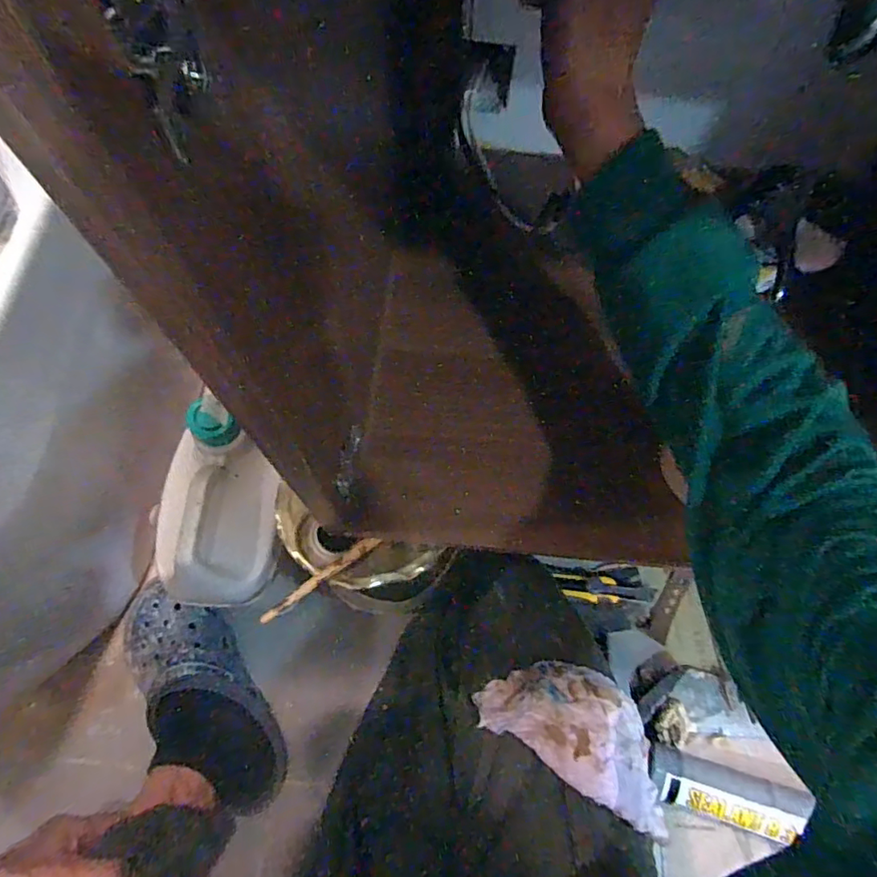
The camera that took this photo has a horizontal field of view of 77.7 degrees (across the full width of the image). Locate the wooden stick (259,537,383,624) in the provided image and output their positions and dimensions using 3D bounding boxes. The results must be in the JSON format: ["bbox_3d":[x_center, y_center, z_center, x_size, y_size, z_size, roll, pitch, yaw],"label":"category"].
[{"bbox_3d":[-0.093,0.110,0.434,0.107,0.008,0.010,-34,74,-26],"label":"wooden stick"}]

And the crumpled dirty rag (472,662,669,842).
[{"bbox_3d":[0.125,0.247,0.467,0.170,0.041,0.088,30,71,9],"label":"crumpled dirty rag"}]

